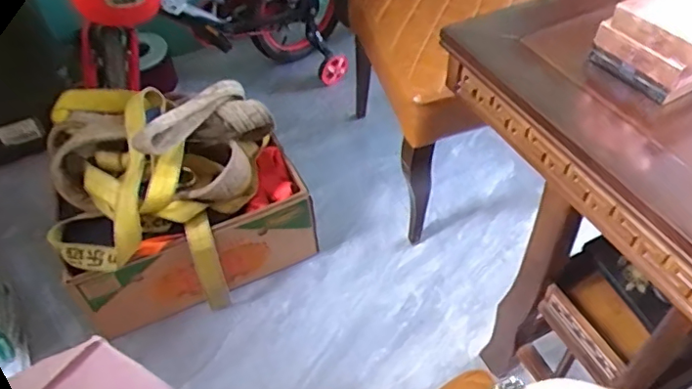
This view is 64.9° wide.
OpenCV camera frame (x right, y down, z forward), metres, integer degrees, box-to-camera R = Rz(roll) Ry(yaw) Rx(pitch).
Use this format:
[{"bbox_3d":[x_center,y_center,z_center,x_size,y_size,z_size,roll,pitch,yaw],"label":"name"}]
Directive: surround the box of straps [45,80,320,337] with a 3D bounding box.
[{"bbox_3d":[-0.361,-0.015,1.213,0.488,0.393,0.359,-14,49,-9],"label":"box of straps"}]

